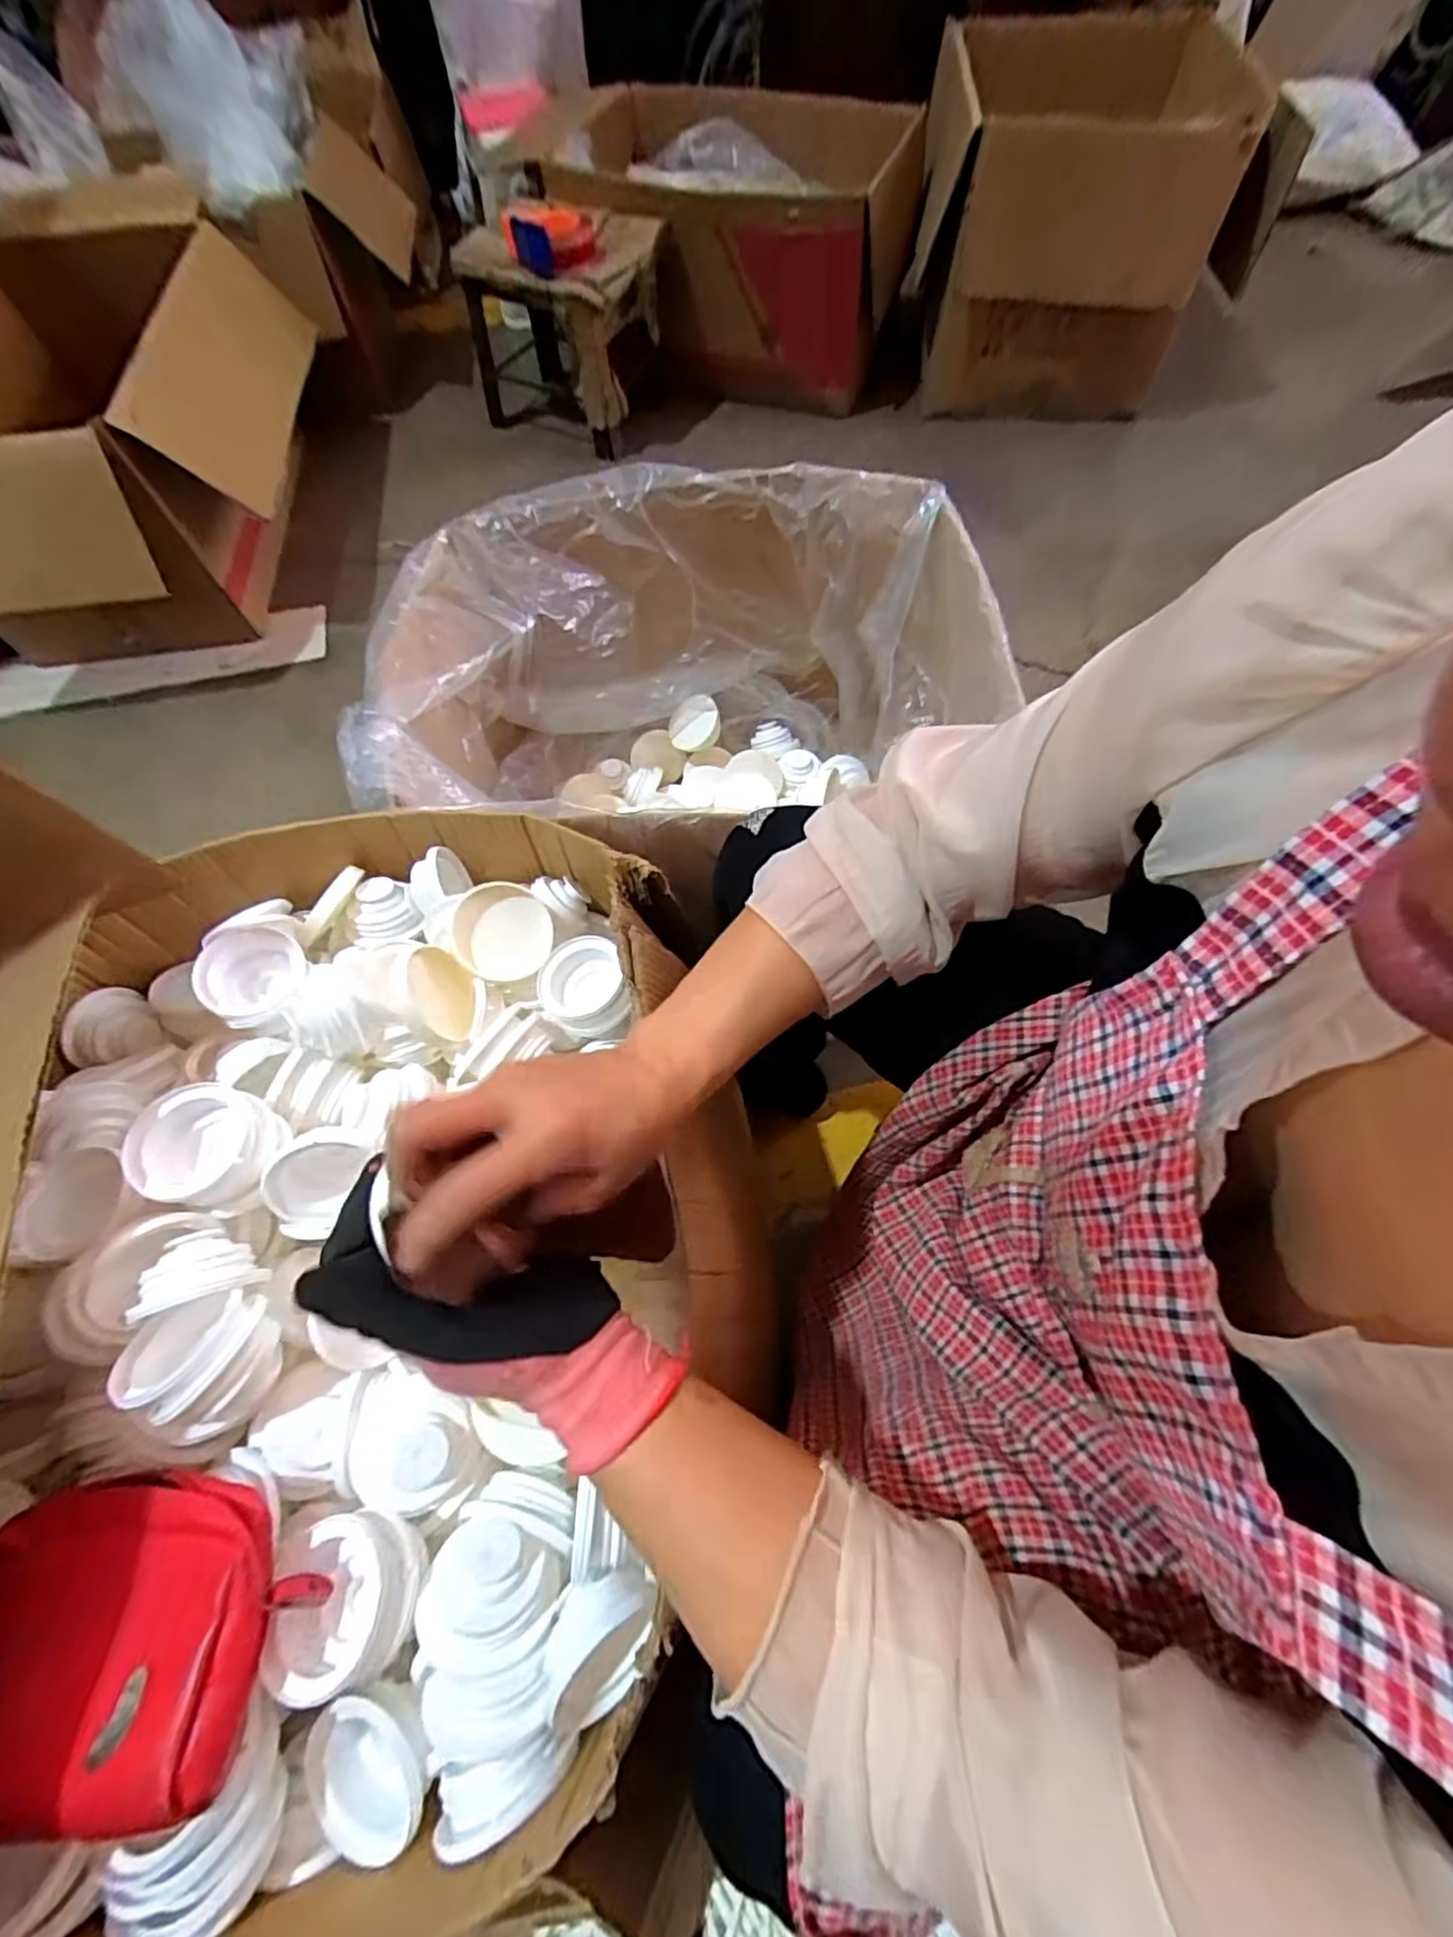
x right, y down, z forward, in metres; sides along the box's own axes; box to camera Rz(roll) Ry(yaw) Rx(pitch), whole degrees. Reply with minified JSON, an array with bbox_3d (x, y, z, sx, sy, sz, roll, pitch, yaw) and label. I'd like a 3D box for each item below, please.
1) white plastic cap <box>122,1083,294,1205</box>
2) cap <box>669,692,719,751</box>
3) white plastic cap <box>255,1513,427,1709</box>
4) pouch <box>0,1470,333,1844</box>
[{"bbox_3d":[-0.344,0.118,0.454,0.072,0.045,0.072,-1,65,2],"label":"white plastic cap"},{"bbox_3d":[-0.046,-0.350,0.976,0.076,0.022,0.069,-22,109,3],"label":"cap"},{"bbox_3d":[-0.208,0.345,0.374,0.079,0.034,0.072,-1,65,2],"label":"white plastic cap"},{"bbox_3d":[-0.323,0.355,0.356,0.193,0.053,0.140,-5,65,0],"label":"pouch"}]

